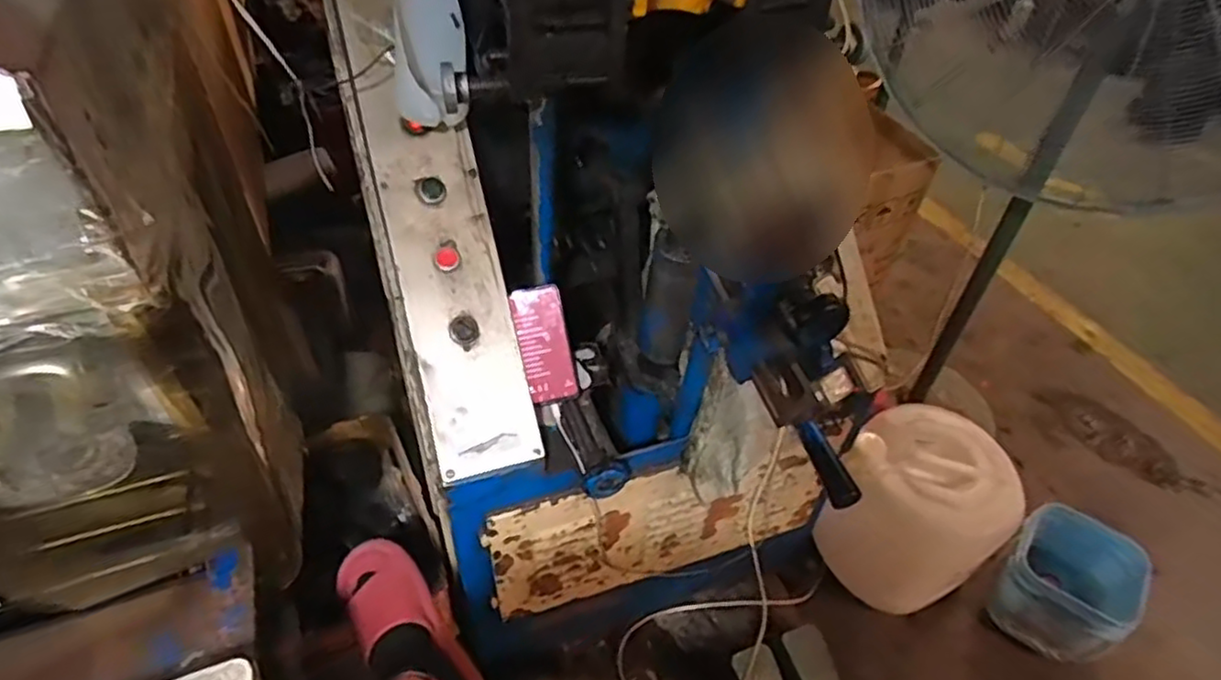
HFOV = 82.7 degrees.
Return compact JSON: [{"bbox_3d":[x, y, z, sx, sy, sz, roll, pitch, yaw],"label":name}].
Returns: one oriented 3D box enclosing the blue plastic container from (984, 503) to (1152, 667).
[{"bbox_3d":[0.895,0.478,1.352,0.238,0.181,0.214,32,51,26],"label":"blue plastic container"}]

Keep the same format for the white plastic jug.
[{"bbox_3d":[0.583,0.335,1.340,0.284,0.299,0.288,-31,54,-31],"label":"white plastic jug"}]

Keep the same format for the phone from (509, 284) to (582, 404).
[{"bbox_3d":[-0.087,0.006,0.932,0.067,0.155,0.017,-10,10,8],"label":"phone"}]

